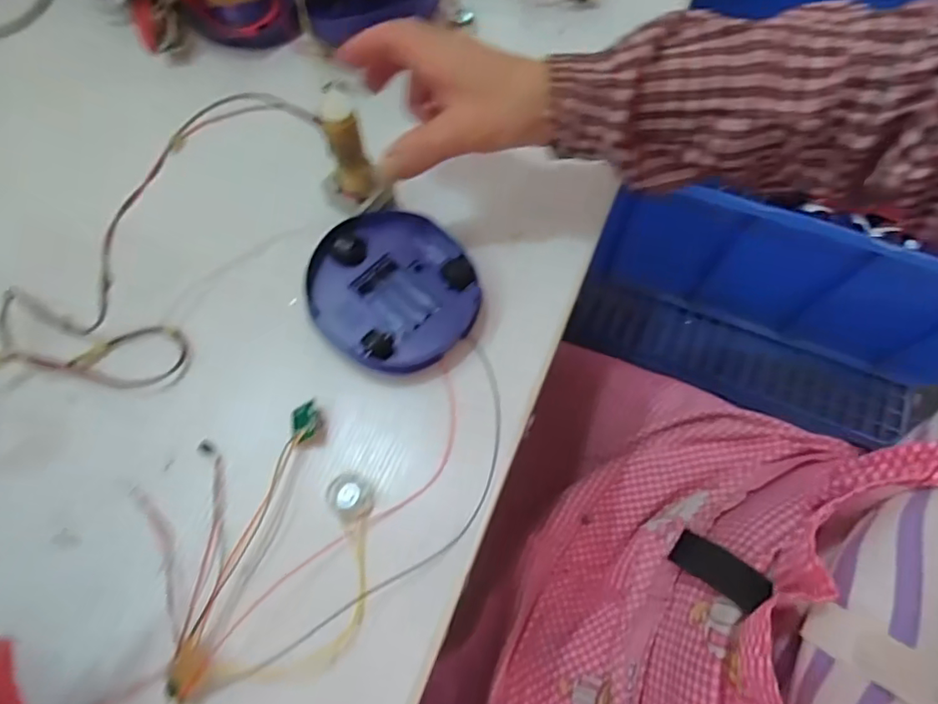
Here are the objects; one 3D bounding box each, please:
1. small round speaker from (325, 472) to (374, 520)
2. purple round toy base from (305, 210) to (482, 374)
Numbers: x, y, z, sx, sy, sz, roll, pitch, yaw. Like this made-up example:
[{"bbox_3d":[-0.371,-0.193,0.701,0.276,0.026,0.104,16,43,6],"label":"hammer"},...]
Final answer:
[{"bbox_3d":[-0.072,0.087,0.337,0.029,0.012,0.025,26,70,9],"label":"small round speaker"},{"bbox_3d":[-0.051,-0.039,0.374,0.107,0.030,0.102,0,68,-1],"label":"purple round toy base"}]

